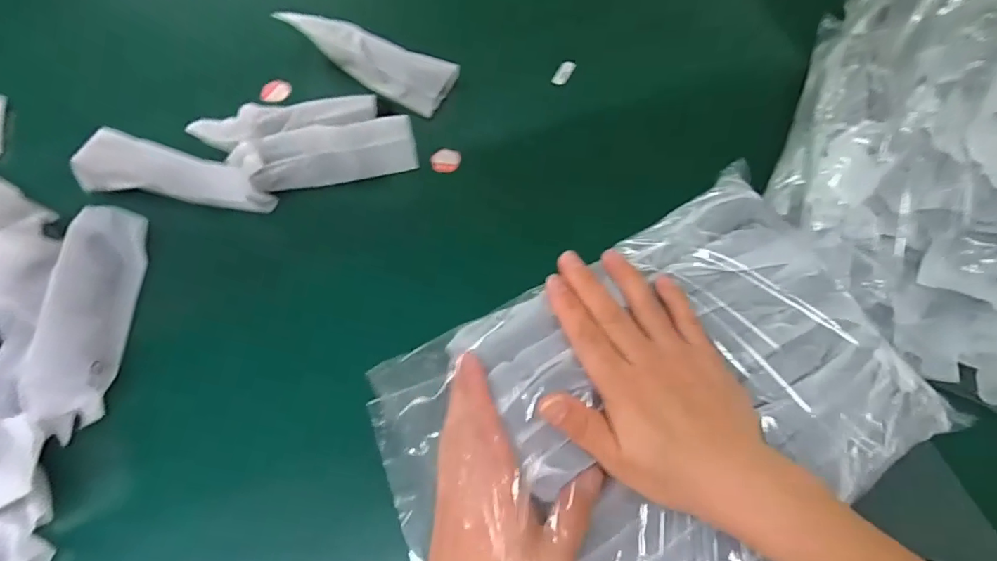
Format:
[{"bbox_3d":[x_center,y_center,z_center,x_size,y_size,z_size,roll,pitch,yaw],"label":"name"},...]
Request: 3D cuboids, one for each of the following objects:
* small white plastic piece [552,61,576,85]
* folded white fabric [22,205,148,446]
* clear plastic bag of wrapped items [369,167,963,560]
[{"bbox_3d":[0.063,-0.199,0.494,0.013,0.004,0.032,27,67,9],"label":"small white plastic piece"},{"bbox_3d":[-0.282,0.021,0.353,0.041,0.040,0.156,-3,66,-5],"label":"folded white fabric"},{"bbox_3d":[0.098,0.078,0.314,0.319,0.044,0.214,-27,70,-15],"label":"clear plastic bag of wrapped items"}]

